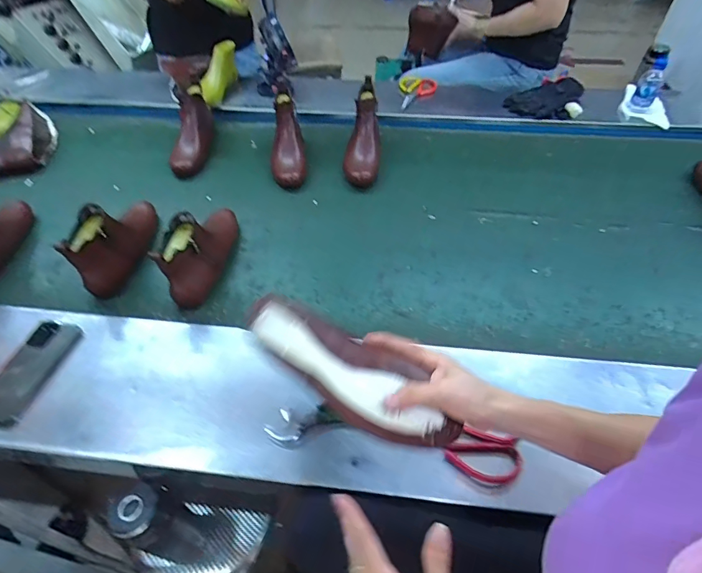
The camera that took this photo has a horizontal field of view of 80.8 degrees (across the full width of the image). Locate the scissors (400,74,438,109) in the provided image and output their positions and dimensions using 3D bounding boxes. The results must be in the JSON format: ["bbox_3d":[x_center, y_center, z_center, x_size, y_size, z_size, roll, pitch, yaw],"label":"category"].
[{"bbox_3d":[0.182,-0.603,1.278,0.114,0.020,0.216,25,56,19],"label":"scissors"}]

